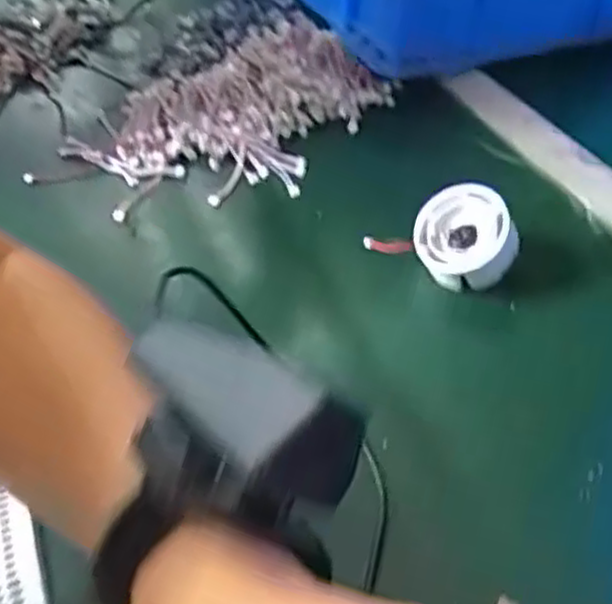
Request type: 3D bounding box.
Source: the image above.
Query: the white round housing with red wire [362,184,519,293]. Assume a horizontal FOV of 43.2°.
[{"bbox_3d":[0.084,-0.039,0.453,0.078,0.038,0.057,25,83,24],"label":"white round housing with red wire"}]

